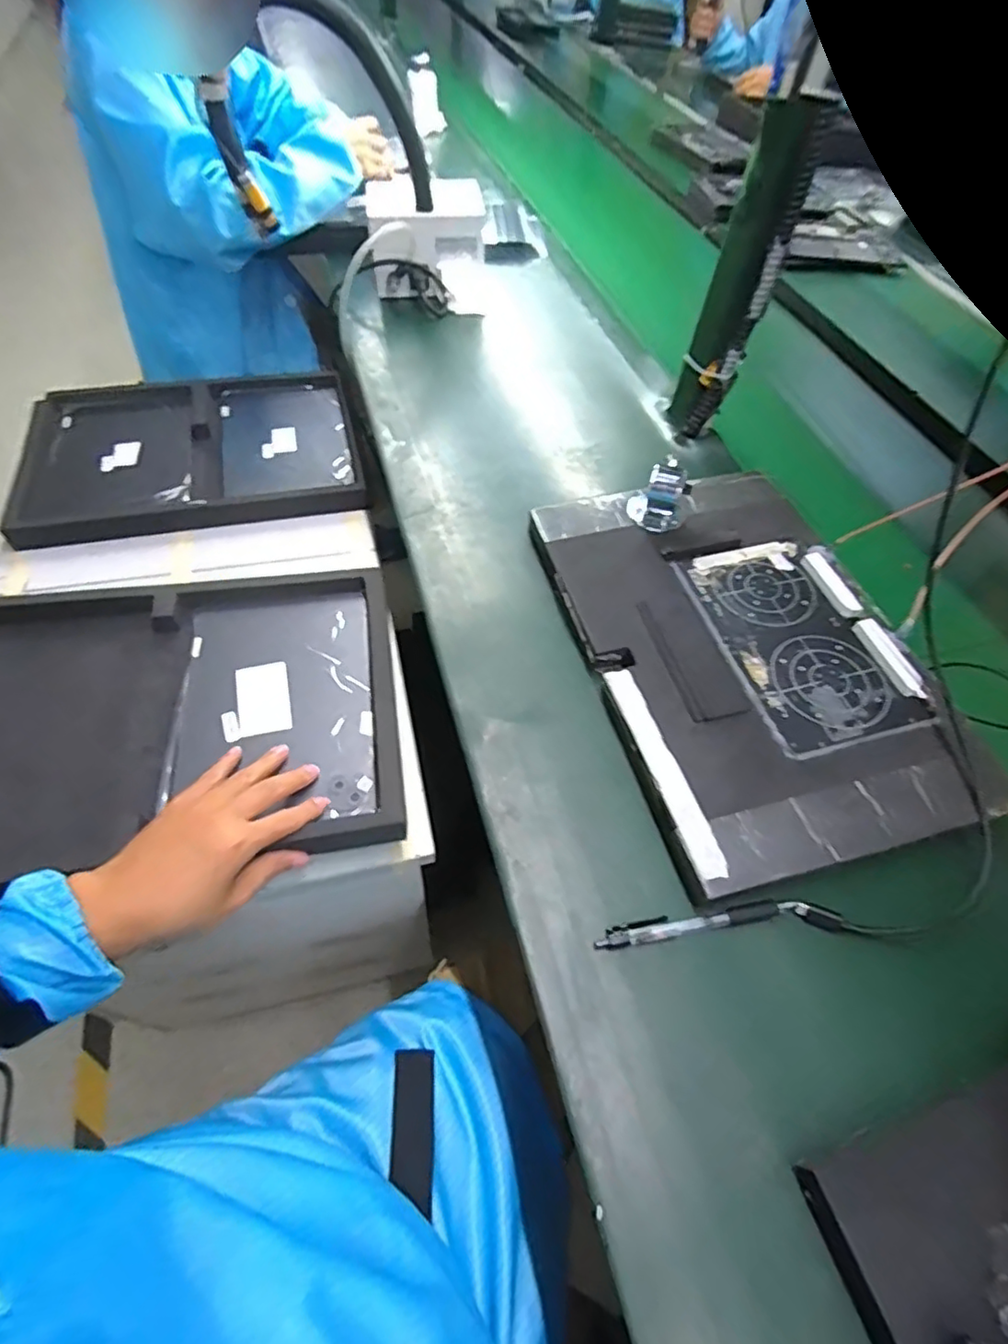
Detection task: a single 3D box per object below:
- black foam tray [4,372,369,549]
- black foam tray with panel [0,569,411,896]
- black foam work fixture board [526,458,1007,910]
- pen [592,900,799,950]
[{"bbox_3d":[-0.430,-0.313,0.838,0.425,0.030,0.313,-11,57,-12],"label":"black foam tray"},{"bbox_3d":[-0.314,0.038,0.539,0.427,0.043,0.287,-8,57,-10],"label":"black foam tray with panel"},{"bbox_3d":[0.201,-0.029,0.514,0.254,0.035,0.381,-11,57,-12],"label":"black foam work fixture board"},{"bbox_3d":[0.132,0.169,0.407,0.140,0.015,0.016,-5,56,-8],"label":"pen"}]

